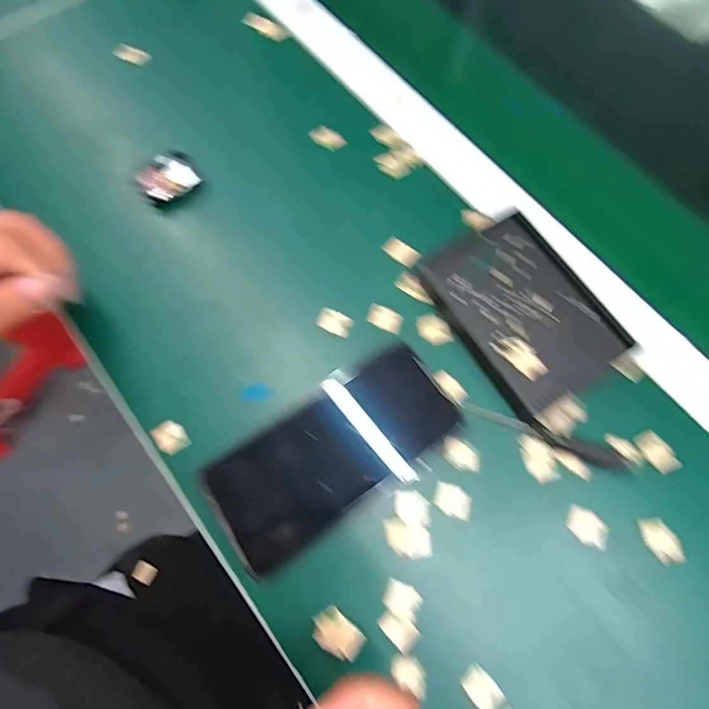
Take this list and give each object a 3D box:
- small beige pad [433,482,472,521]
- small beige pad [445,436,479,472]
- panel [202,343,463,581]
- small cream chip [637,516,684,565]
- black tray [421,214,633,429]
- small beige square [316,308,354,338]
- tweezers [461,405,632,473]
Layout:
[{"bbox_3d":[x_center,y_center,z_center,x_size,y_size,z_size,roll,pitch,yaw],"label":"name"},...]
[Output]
[{"bbox_3d":[0.063,0.093,0.294,0.024,0.004,0.018,15,72,6],"label":"small beige pad"},{"bbox_3d":[0.070,0.067,0.305,0.016,0.004,0.028,-41,75,-12],"label":"small beige pad"},{"bbox_3d":[-0.013,0.064,0.298,0.158,0.016,0.072,-33,74,-10],"label":"panel"},{"bbox_3d":[0.192,0.115,0.285,0.017,0.004,0.029,-32,74,-9],"label":"small cream chip"},{"bbox_3d":[0.119,-0.031,0.327,0.091,0.017,0.131,-32,74,-9],"label":"black tray"},{"bbox_3d":[-0.014,-0.023,0.335,0.026,0.007,0.014,24,73,9],"label":"small beige square"},{"bbox_3d":[0.127,0.054,0.305,0.112,0.005,0.012,19,73,7],"label":"tweezers"}]

